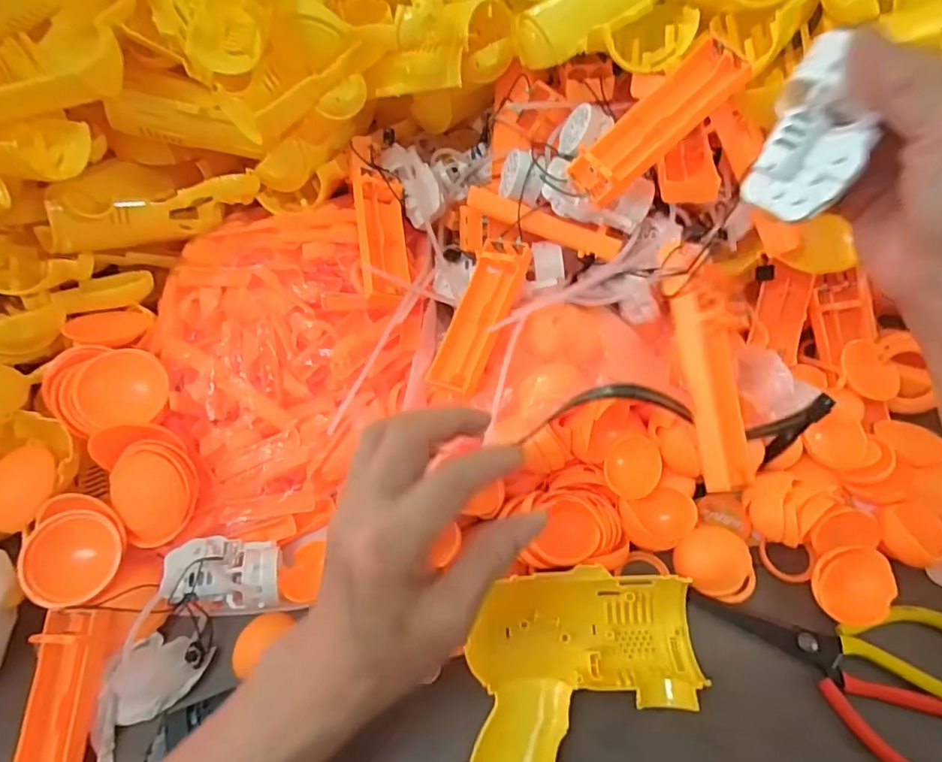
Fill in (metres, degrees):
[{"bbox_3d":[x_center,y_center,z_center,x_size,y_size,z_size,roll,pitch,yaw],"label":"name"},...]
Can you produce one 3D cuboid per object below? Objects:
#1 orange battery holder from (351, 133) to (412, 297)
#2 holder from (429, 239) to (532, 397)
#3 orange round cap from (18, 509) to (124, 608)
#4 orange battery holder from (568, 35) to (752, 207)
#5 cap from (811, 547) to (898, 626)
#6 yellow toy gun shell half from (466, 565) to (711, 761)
[{"bbox_3d":[-0.068,-0.124,0.427,0.034,0.026,0.134,-10,72,-2],"label":"orange battery holder"},{"bbox_3d":[0.006,-0.044,0.387,0.036,0.019,0.109,20,78,17],"label":"holder"},{"bbox_3d":[-0.247,0.109,0.352,0.055,0.016,0.055,2,71,-5],"label":"orange round cap"},{"bbox_3d":[0.110,-0.153,0.339,0.107,0.015,0.036,-40,59,11],"label":"orange battery holder"},{"bbox_3d":[0.224,0.119,0.333,0.042,0.011,0.042,-6,75,23],"label":"cap"},{"bbox_3d":[0.065,0.169,0.312,0.130,0.029,0.117,-5,57,2],"label":"yellow toy gun shell half"}]

